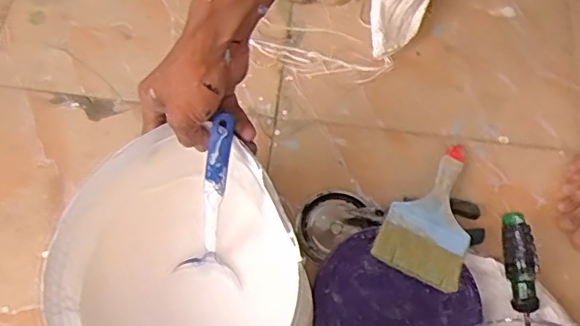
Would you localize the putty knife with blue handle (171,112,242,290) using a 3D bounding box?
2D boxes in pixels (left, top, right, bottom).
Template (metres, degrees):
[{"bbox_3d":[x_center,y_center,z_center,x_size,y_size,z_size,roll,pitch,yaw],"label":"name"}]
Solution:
[{"bbox_3d":[-0.072,0.043,0.559,0.065,0.184,0.022,15,34,6],"label":"putty knife with blue handle"}]

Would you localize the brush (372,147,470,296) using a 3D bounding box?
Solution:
[{"bbox_3d":[0.170,0.051,0.668,0.093,0.017,0.195,25,50,11],"label":"brush"}]

